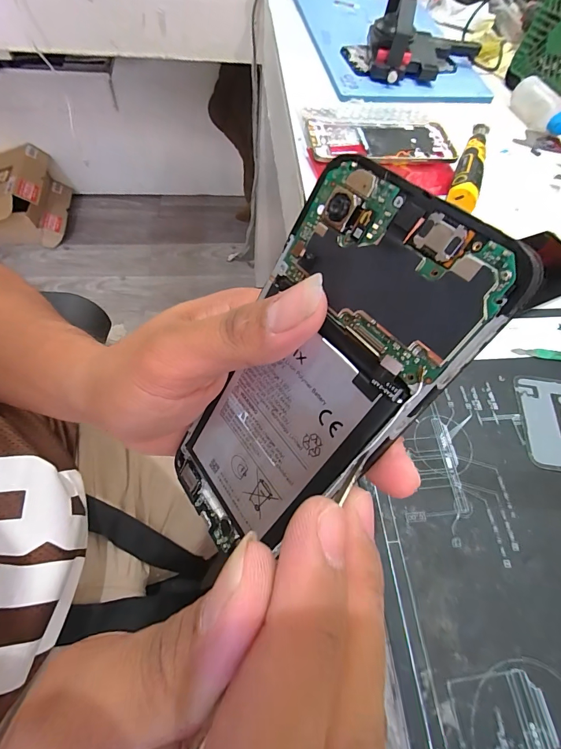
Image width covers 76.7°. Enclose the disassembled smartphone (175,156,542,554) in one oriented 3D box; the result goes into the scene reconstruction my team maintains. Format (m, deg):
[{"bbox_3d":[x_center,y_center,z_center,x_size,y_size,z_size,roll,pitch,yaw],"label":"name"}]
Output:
[{"bbox_3d":[0.001,0.008,0.133,0.005,0.157,0.072,-9,53,-50],"label":"disassembled smartphone"}]

